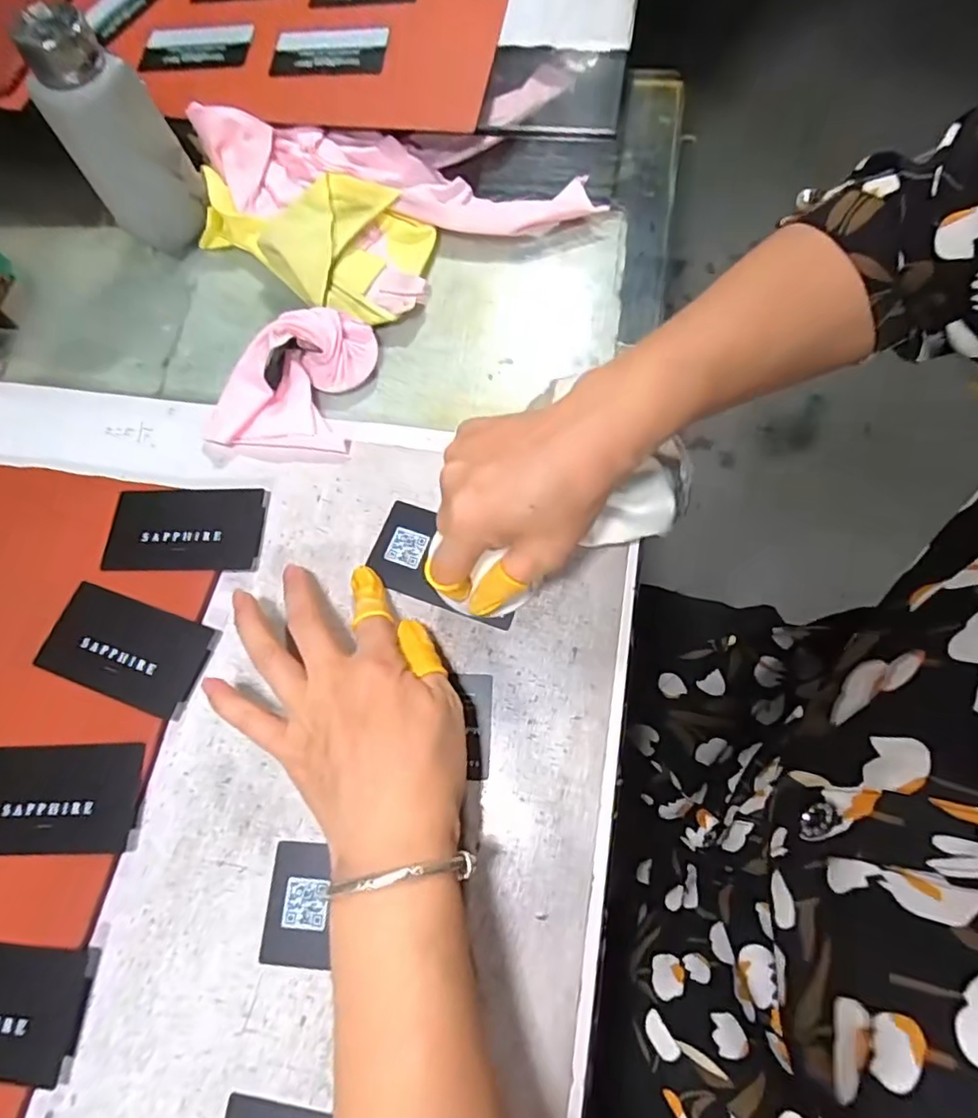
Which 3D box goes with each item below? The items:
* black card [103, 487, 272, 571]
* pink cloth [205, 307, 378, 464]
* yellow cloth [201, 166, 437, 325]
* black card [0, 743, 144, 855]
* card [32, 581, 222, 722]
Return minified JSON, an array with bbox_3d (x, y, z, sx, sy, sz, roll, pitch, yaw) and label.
[{"bbox_3d":[-0.174,-0.017,0.343,0.085,0.007,0.049,0,71,3],"label":"black card"},{"bbox_3d":[-0.123,-0.109,0.366,0.089,0.029,0.095,8,72,5],"label":"pink cloth"},{"bbox_3d":[-0.127,-0.228,0.409,0.177,0.026,0.096,26,74,11],"label":"yellow cloth"},{"bbox_3d":[-0.216,0.118,0.295,0.084,0.005,0.049,-1,71,2],"label":"black card"},{"bbox_3d":[-0.195,0.047,0.319,0.085,0.005,0.049,18,73,9],"label":"card"}]

